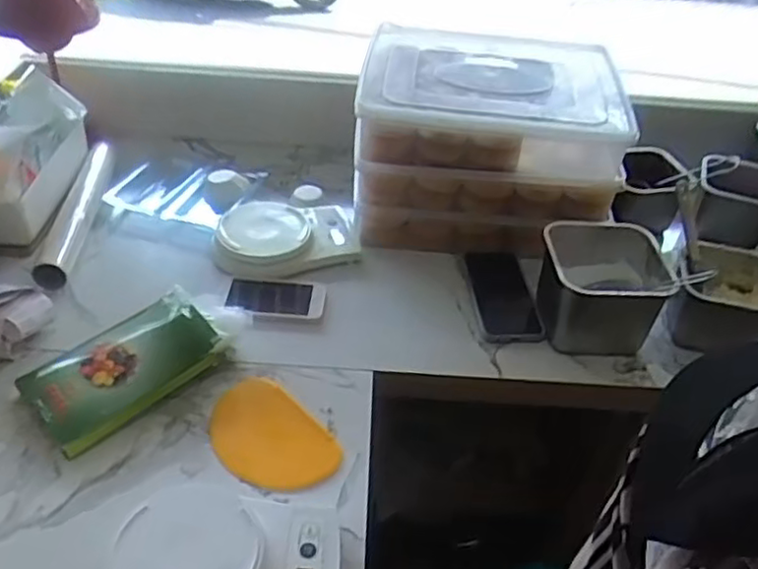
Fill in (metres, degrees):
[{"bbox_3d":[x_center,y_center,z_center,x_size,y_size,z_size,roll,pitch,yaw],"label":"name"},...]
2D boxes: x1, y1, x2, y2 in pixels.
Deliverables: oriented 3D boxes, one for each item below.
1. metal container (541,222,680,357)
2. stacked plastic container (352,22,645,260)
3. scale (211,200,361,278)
[{"bbox_3d":[0.267,0.008,0.831,0.136,0.111,0.140,2,40,-3],"label":"metal container"},{"bbox_3d":[0.149,-0.208,1.008,0.351,0.208,0.291,4,40,-1],"label":"stacked plastic container"},{"bbox_3d":[-0.127,-0.072,0.943,0.196,0.043,0.147,-2,40,-8],"label":"scale"}]

